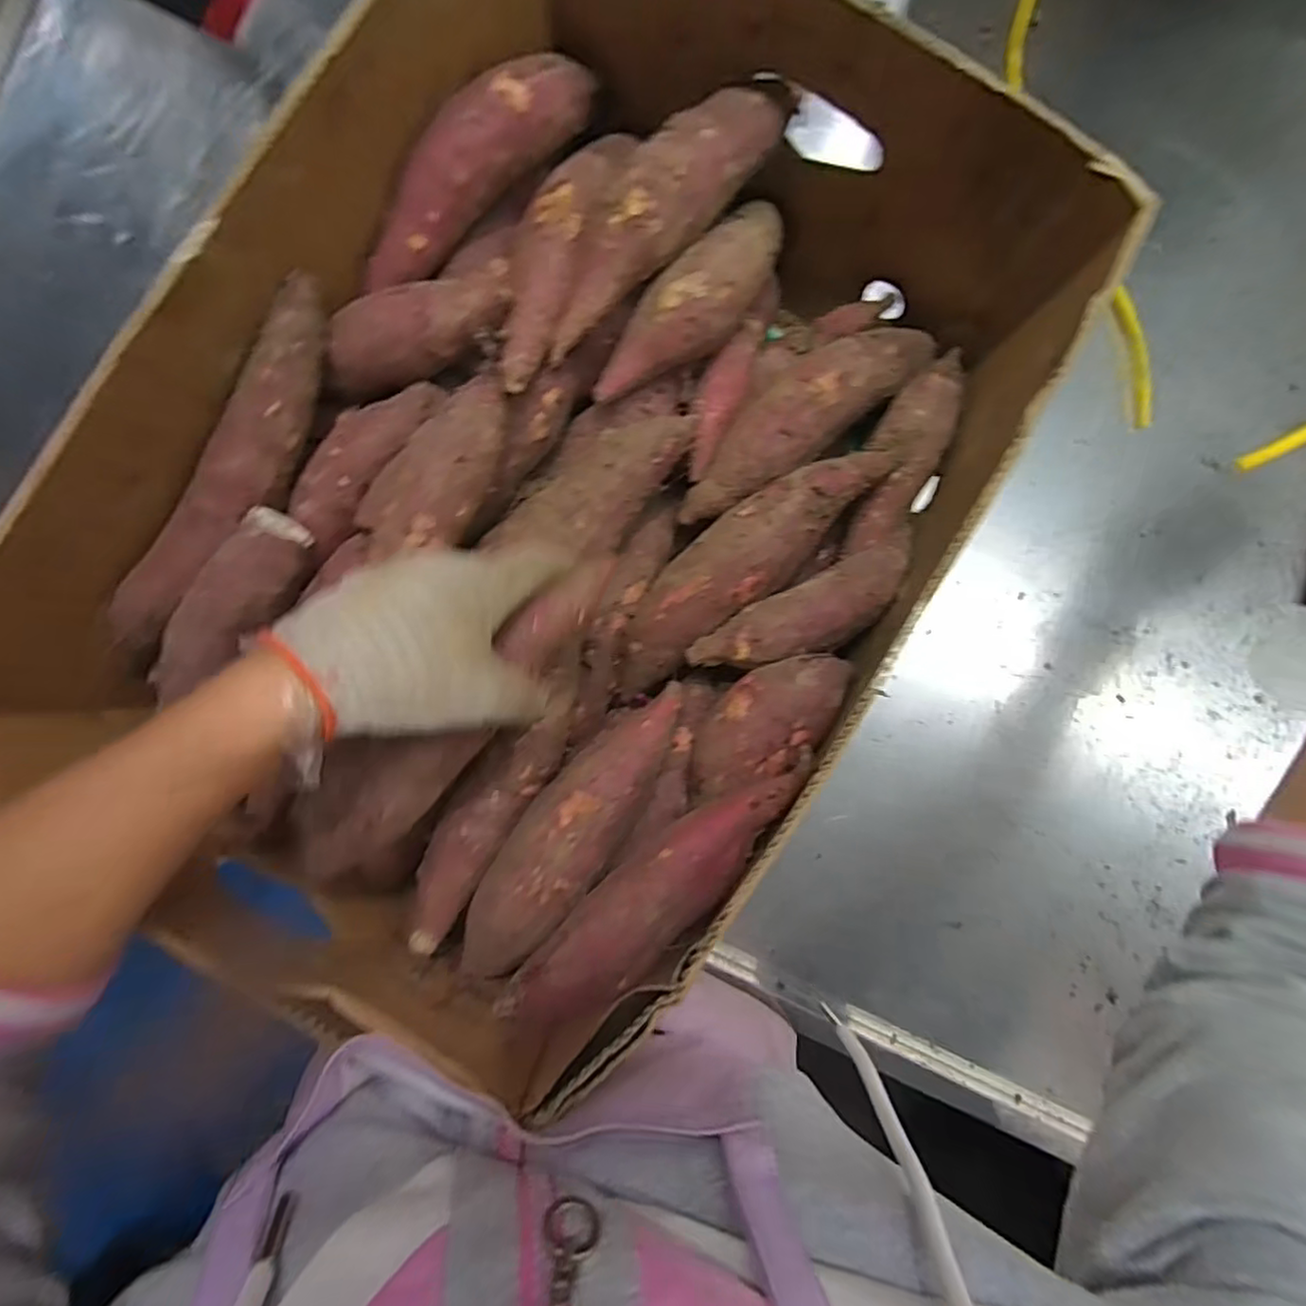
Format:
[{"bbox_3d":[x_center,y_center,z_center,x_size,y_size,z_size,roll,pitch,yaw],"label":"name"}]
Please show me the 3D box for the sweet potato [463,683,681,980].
[{"bbox_3d":[-0.046,0.098,0.357,0.054,0.049,0.180,36,91,0],"label":"sweet potato"}]

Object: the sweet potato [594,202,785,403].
[{"bbox_3d":[0.029,-0.214,0.391,0.048,0.046,0.167,43,91,0],"label":"sweet potato"}]

